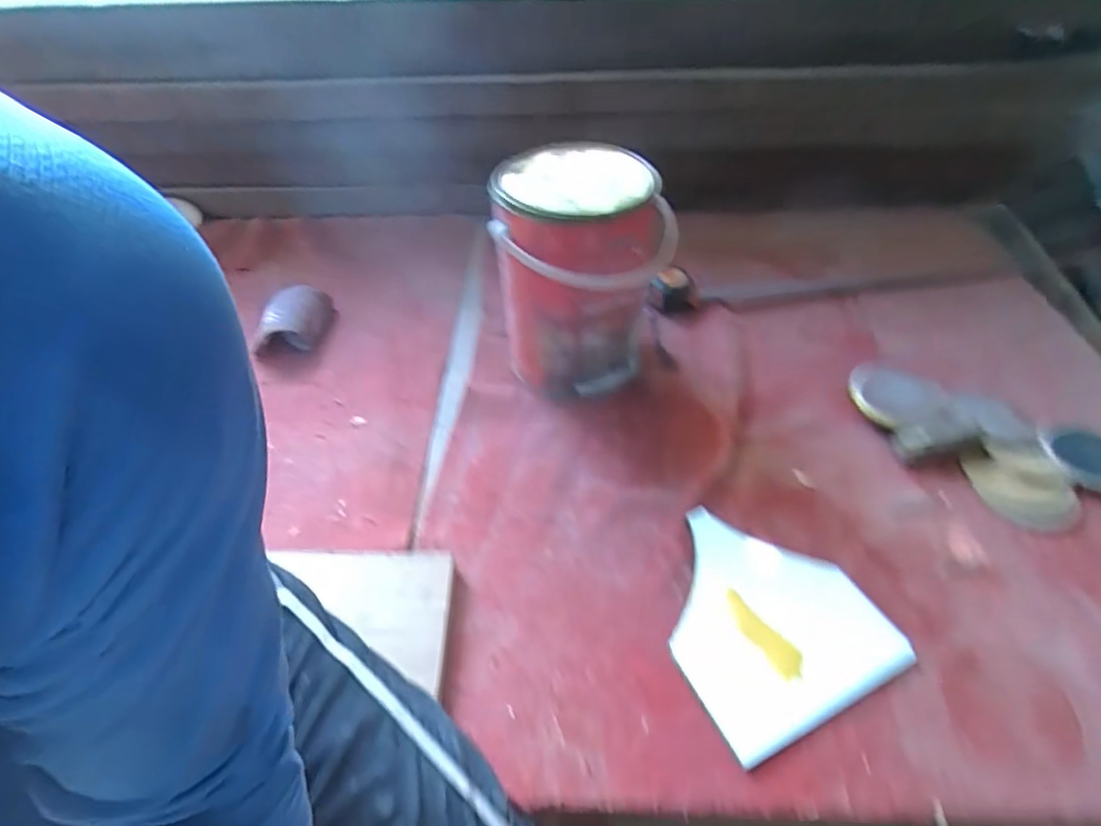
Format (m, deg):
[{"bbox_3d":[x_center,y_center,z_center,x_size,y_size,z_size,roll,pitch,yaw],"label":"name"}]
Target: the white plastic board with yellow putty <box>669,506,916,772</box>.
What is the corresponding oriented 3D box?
[{"bbox_3d":[0.187,0.178,0.522,0.182,0.009,0.197,-21,49,-17],"label":"white plastic board with yellow putty"}]

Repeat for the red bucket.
[{"bbox_3d":[0.036,-0.153,0.678,0.184,0.248,0.184,5,46,5],"label":"red bucket"}]

